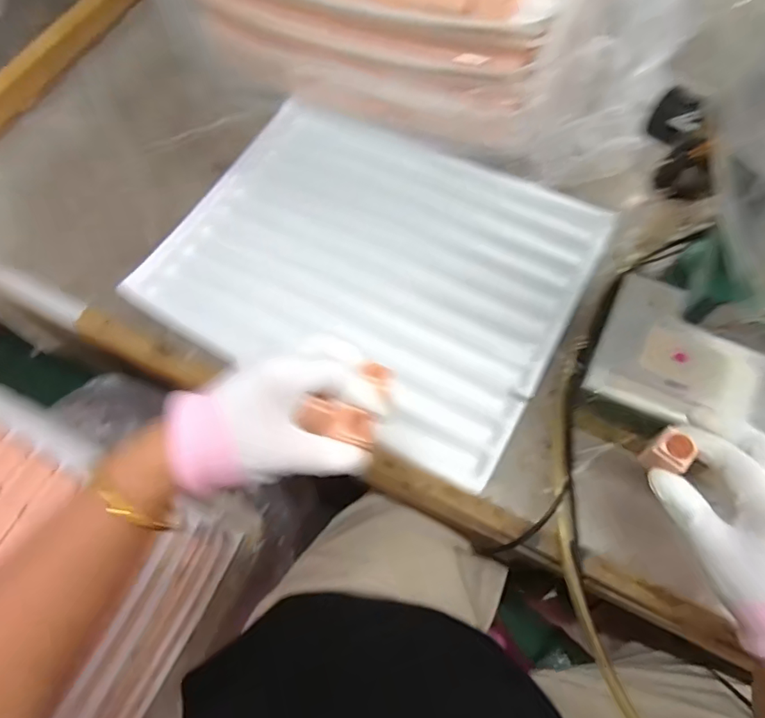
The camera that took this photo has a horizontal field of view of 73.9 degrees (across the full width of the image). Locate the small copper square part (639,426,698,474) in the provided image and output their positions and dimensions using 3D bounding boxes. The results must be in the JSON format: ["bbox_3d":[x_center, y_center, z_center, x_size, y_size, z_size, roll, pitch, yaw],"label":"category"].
[{"bbox_3d":[0.191,0.064,0.338,0.026,0.021,0.025,-39,69,-15],"label":"small copper square part"}]

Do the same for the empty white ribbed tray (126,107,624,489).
[{"bbox_3d":[-0.010,-0.107,0.517,0.403,0.032,0.329,29,74,12],"label":"empty white ribbed tray"}]

